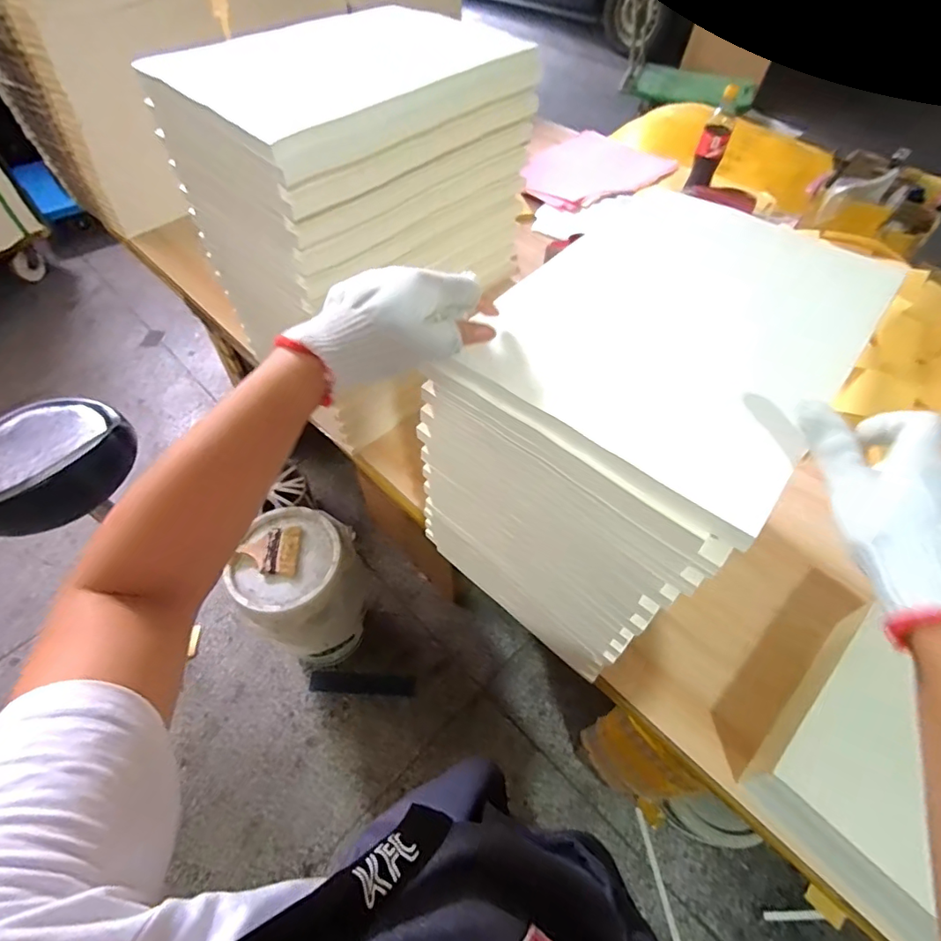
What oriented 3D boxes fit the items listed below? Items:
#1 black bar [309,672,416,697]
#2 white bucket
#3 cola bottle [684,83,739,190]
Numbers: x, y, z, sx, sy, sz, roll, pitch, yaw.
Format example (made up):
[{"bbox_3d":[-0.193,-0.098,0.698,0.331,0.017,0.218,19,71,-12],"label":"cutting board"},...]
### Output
[{"bbox_3d":[-0.291,0.578,1.349,0.281,0.017,0.051,3,57,0],"label":"black bar"},{"bbox_3d":[-0.387,0.306,1.237,0.235,0.435,0.253,1,55,-1],"label":"white bucket"},{"bbox_3d":[0.550,-0.743,1.122,0.060,0.186,0.053,20,57,12],"label":"cola bottle"}]

